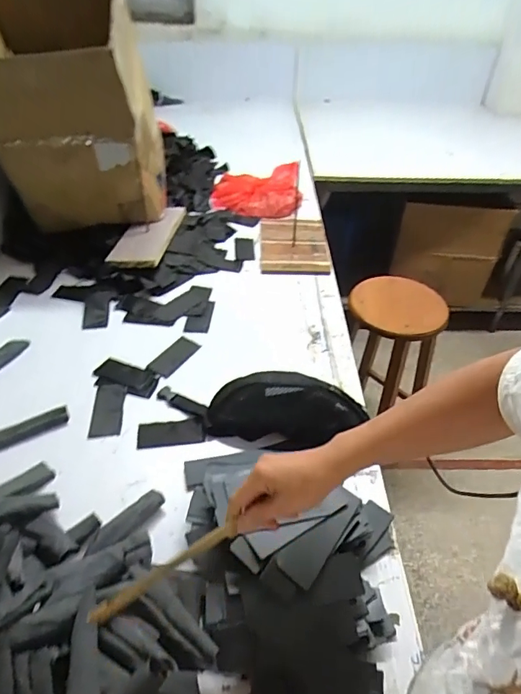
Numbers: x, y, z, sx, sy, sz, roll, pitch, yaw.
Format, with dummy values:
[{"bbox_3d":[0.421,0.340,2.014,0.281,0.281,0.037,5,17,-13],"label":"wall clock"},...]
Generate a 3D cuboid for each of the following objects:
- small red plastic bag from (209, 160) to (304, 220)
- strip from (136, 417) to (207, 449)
[{"bbox_3d":[-0.012,-0.491,1.479,0.282,0.122,0.167,2,42,0],"label":"small red plastic bag"},{"bbox_3d":[-0.159,0.151,0.838,0.116,0.010,0.062,-10,39,-4],"label":"strip"}]

